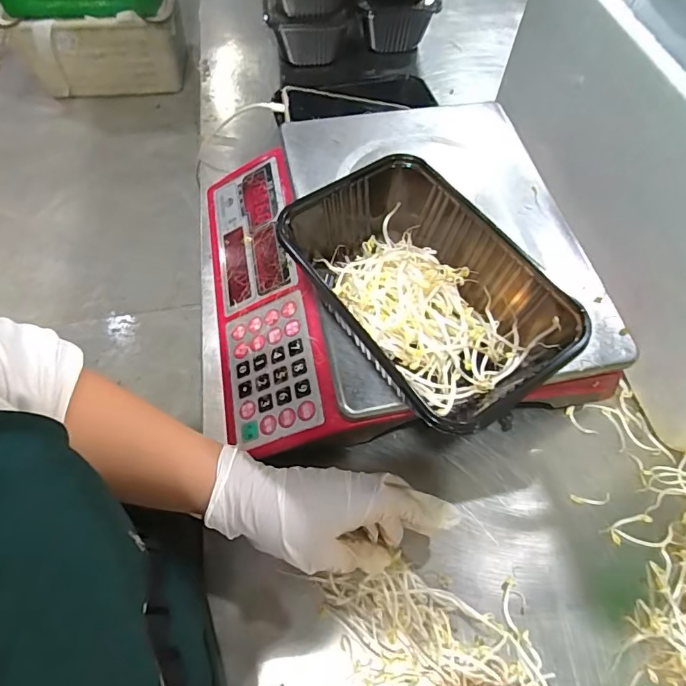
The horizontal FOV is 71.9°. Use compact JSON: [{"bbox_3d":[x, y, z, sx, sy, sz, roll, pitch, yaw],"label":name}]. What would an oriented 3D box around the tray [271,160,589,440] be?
[{"bbox_3d":[0.048,-0.039,0.322,0.119,0.067,0.194,-35,66,-18],"label":"tray"}]

